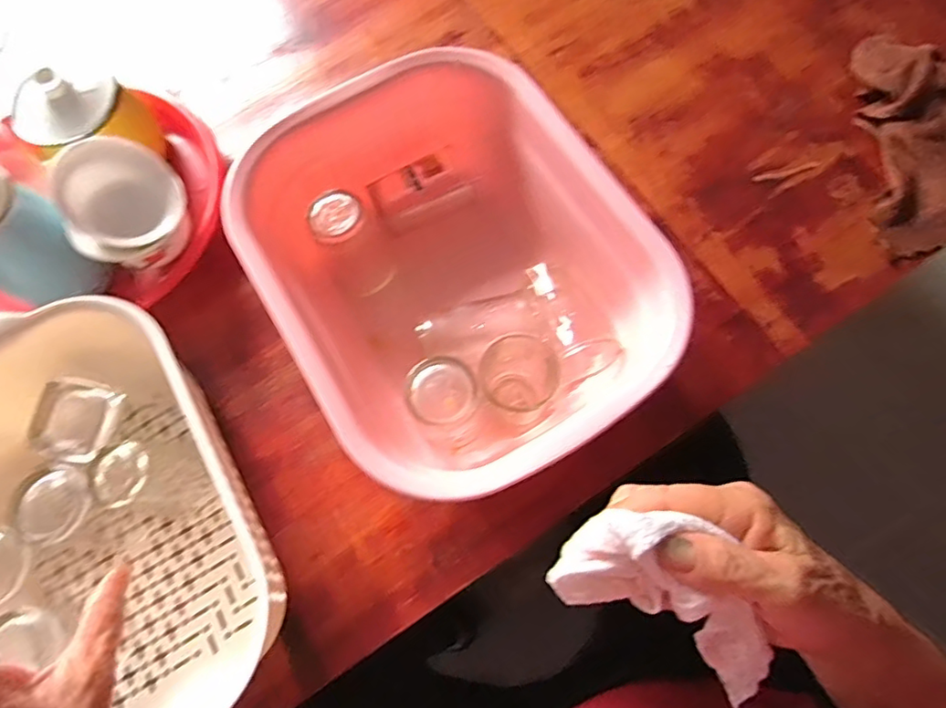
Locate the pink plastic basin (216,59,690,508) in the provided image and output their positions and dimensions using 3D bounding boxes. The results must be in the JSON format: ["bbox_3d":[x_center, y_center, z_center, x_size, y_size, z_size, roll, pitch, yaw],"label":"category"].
[{"bbox_3d":[-0.019,-0.058,0.434,0.232,0.116,0.300,-32,73,-8],"label":"pink plastic basin"}]

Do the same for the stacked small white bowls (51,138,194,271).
[{"bbox_3d":[-0.273,-0.116,0.458,0.095,0.062,0.095,-17,108,-20],"label":"stacked small white bowls"}]

